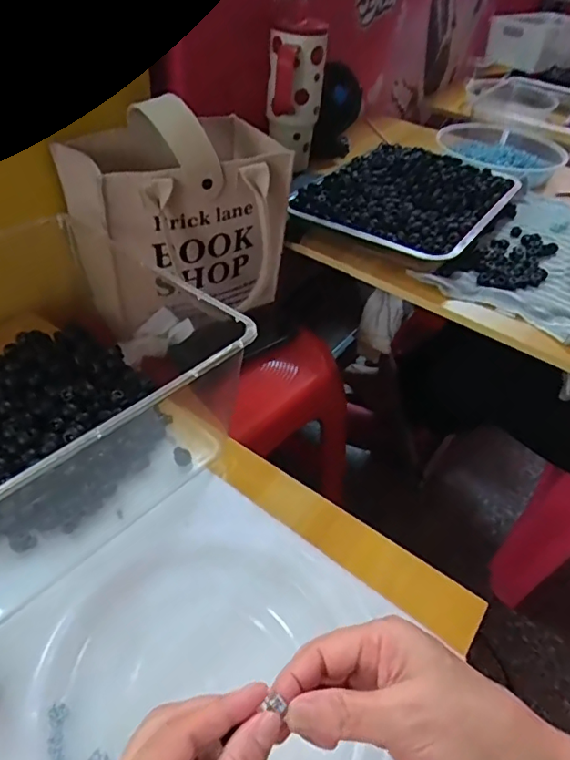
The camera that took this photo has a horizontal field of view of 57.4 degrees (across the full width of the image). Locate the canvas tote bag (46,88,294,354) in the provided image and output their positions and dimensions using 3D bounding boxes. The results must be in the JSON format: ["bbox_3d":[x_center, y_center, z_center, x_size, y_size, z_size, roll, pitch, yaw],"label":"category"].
[{"bbox_3d":[-0.134,-0.207,0.668,0.249,0.240,0.167,-18,49,-23],"label":"canvas tote bag"}]

